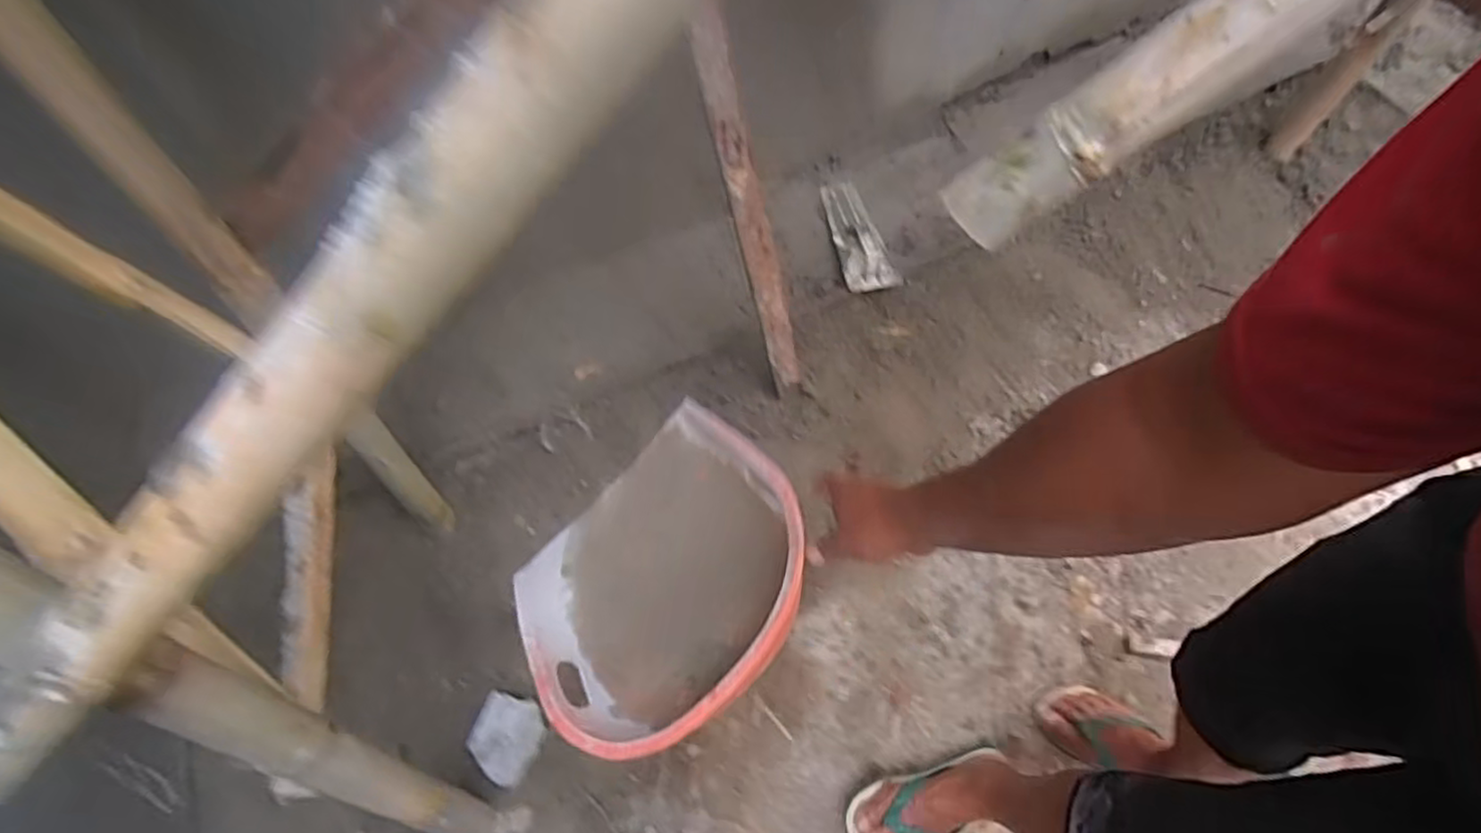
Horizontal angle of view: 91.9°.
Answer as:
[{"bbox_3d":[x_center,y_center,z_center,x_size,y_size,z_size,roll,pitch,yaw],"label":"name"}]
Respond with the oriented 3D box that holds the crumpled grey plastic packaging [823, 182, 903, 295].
[{"bbox_3d":[0.240,-0.371,1.497,0.098,0.048,0.269,-13,61,-2],"label":"crumpled grey plastic packaging"}]

